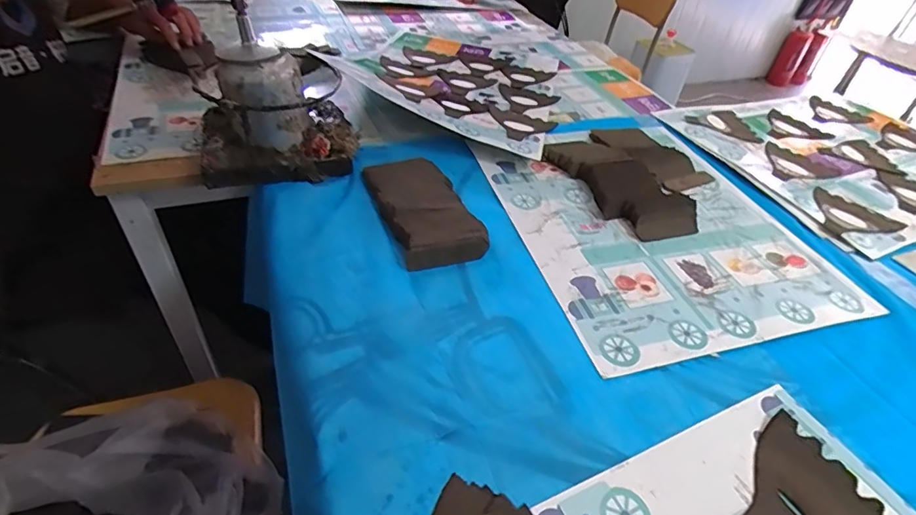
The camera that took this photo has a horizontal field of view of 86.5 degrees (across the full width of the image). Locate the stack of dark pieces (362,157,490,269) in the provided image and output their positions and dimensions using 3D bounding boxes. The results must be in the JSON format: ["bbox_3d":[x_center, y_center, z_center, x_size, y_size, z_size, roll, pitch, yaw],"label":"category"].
[{"bbox_3d":[-0.048,-0.070,0.644,0.106,0.029,0.213,-14,47,-21],"label":"stack of dark pieces"}]

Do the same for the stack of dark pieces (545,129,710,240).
[{"bbox_3d":[0.280,-0.133,0.747,0.226,0.028,0.253,-19,49,-25],"label":"stack of dark pieces"}]

